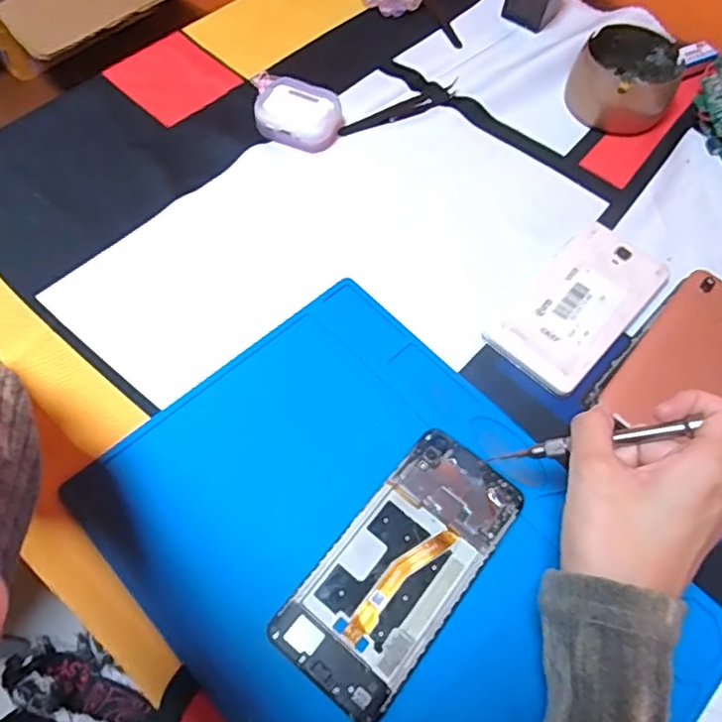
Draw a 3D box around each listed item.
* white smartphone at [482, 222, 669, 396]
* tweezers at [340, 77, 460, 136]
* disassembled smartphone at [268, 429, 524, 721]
[{"bbox_3d":[0.155,-0.041,0.415,0.070,0.010,0.140,41,67,17],"label":"white smartphone"},{"bbox_3d":[0.033,-0.214,0.500,0.114,0.009,0.021,-30,68,-18],"label":"tweezers"},{"bbox_3d":[0.025,0.112,0.325,0.068,0.009,0.149,37,66,15],"label":"disassembled smartphone"}]

